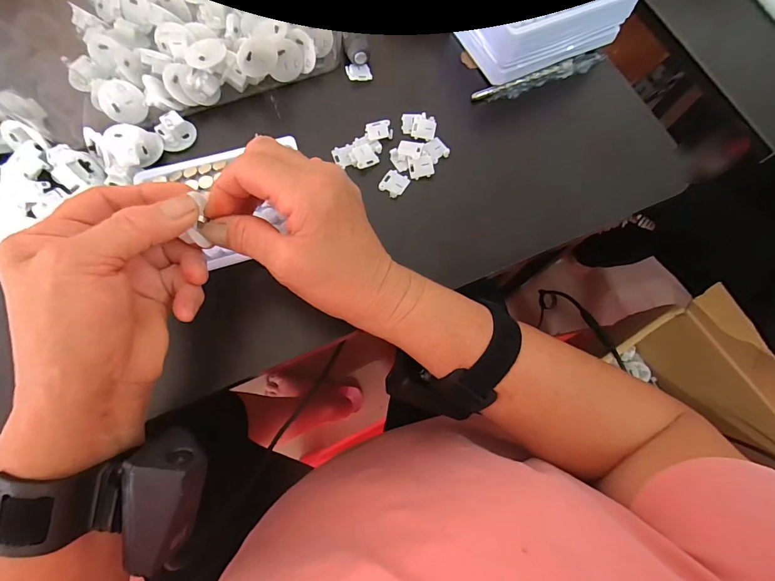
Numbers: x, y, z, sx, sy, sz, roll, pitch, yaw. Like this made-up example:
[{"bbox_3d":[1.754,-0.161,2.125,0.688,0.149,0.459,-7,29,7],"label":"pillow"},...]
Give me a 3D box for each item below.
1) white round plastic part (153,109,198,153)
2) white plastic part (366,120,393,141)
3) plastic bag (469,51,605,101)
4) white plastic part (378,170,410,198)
[{"bbox_3d":[-0.178,-0.133,0.313,0.025,0.020,0.029,44,77,11],"label":"white round plastic part"},{"bbox_3d":[-0.007,-0.139,0.322,0.022,0.004,0.018,-6,73,-3],"label":"white plastic part"},{"bbox_3d":[0.140,-0.195,0.343,0.134,0.010,0.015,-22,75,-8],"label":"plastic bag"},{"bbox_3d":[0.006,-0.089,0.310,0.020,0.004,0.023,33,75,8],"label":"white plastic part"}]

